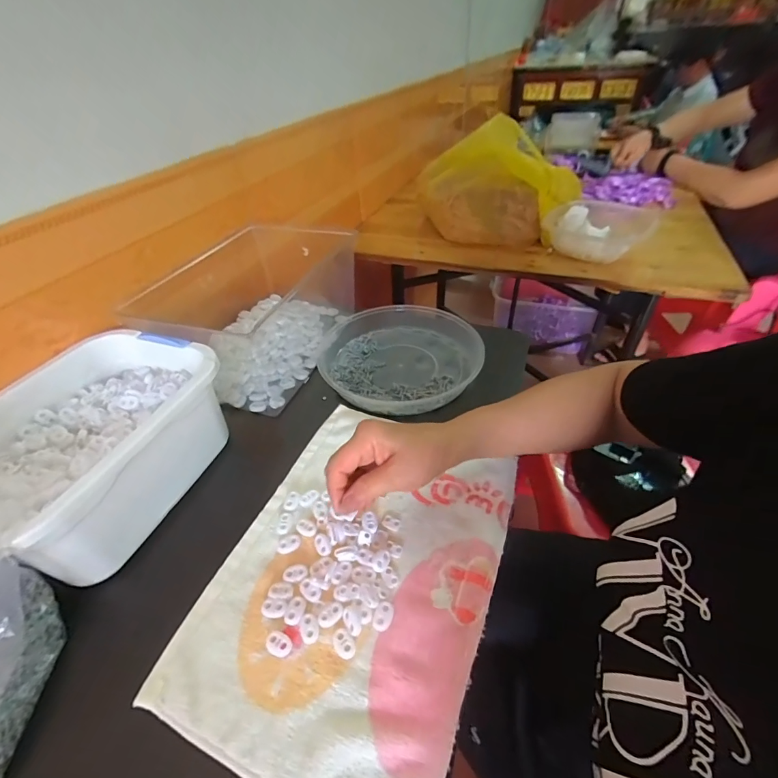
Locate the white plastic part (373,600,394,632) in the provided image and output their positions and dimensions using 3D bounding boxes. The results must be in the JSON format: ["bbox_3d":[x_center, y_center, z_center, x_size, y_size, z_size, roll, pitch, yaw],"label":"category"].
[{"bbox_3d":[-0.004,0.190,0.324,0.015,0.006,0.022,11,45,15],"label":"white plastic part"}]

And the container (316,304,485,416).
[{"bbox_3d":[0.017,-0.048,0.575,0.227,0.041,0.217,-2,43,2],"label":"container"}]

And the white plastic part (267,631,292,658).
[{"bbox_3d":[-0.089,0.208,0.314,0.022,0.004,0.015,17,47,21],"label":"white plastic part"}]

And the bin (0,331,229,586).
[{"bbox_3d":[-0.301,0.064,0.399,0.187,0.116,0.242,10,44,14],"label":"bin"}]

